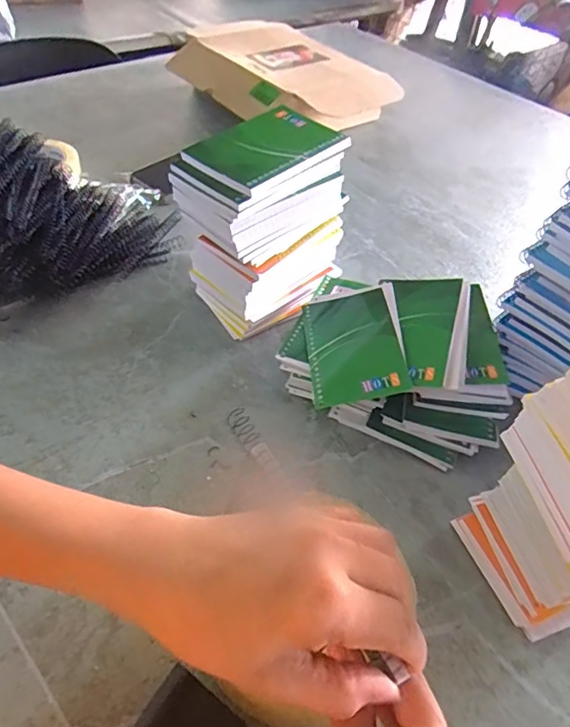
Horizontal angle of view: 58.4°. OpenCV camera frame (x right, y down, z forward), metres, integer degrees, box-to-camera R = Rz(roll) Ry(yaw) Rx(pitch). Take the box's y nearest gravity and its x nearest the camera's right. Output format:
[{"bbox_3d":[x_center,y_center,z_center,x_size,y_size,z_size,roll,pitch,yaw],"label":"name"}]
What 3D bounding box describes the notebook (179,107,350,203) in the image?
[{"bbox_3d":[-0.015,-0.188,0.442,0.081,0.013,0.136,36,55,22],"label":"notebook"}]

